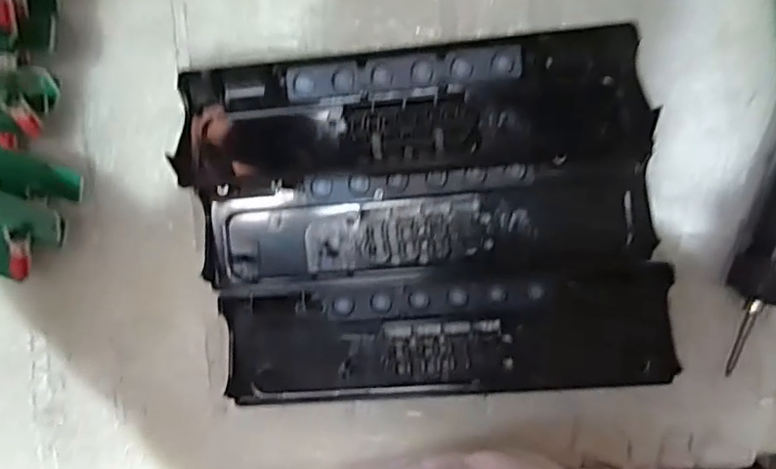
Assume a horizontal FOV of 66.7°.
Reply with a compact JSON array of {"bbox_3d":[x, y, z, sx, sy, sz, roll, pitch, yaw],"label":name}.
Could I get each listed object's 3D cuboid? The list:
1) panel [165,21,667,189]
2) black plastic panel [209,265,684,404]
[{"bbox_3d":[0.010,-0.067,0.323,0.248,0.024,0.068,-4,92,5],"label":"panel"},{"bbox_3d":[0.031,0.060,0.335,0.244,0.014,0.065,-5,92,5],"label":"black plastic panel"}]

